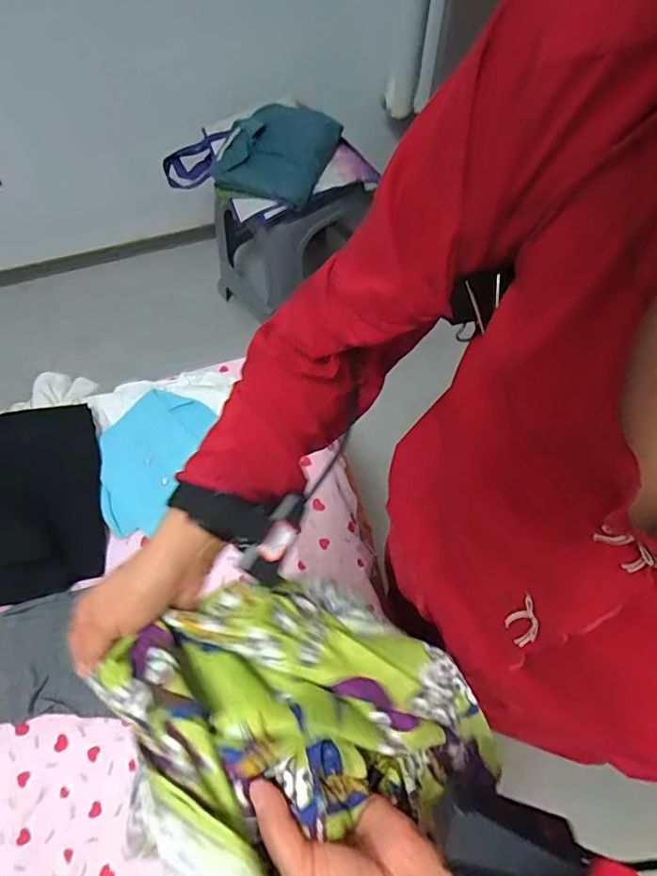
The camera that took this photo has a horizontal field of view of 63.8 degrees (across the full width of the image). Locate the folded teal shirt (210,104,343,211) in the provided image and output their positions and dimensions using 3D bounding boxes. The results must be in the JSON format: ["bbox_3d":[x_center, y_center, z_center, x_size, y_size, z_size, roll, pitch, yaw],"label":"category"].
[{"bbox_3d":[-0.123,-0.664,1.247,0.231,0.122,0.265,23,67,11],"label":"folded teal shirt"}]

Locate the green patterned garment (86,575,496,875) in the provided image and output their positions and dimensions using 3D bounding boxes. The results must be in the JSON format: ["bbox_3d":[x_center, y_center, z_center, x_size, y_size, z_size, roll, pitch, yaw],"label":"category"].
[{"bbox_3d":[-0.003,0.207,0.348,0.207,0.114,0.260,-31,68,-14],"label":"green patterned garment"}]

